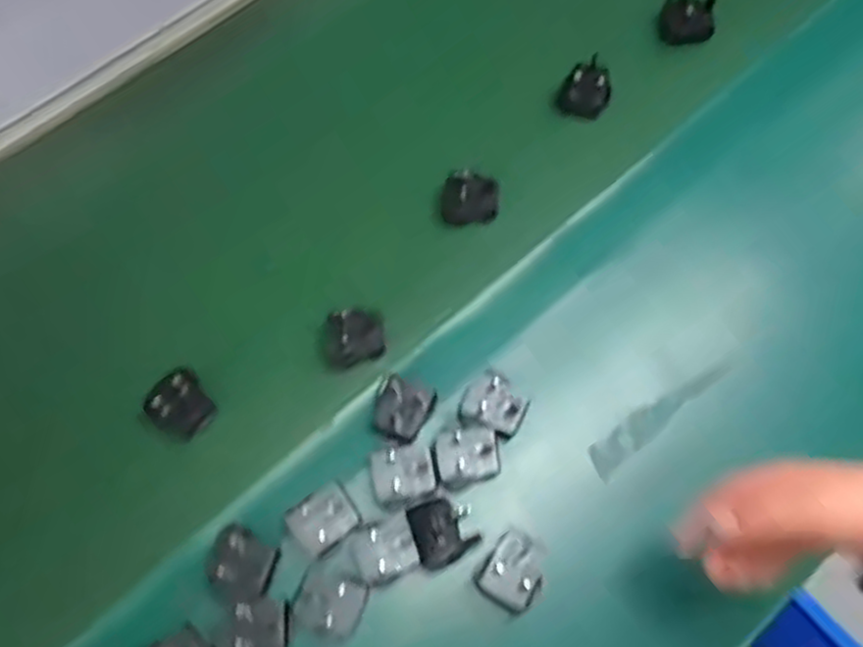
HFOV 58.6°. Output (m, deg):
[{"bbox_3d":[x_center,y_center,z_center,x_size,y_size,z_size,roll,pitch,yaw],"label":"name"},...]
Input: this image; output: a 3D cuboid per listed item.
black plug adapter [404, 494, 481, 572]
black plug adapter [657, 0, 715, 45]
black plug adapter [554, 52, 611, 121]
[{"bbox_3d":[0.006,0.156,0.584,0.044,0.038,0.051,-25,71,-10],"label":"black plug adapter"},{"bbox_3d":[0.255,-0.304,0.763,0.052,0.045,0.035,-15,70,-6],"label":"black plug adapter"},{"bbox_3d":[0.146,-0.223,0.726,0.047,0.038,0.057,18,70,6],"label":"black plug adapter"}]

